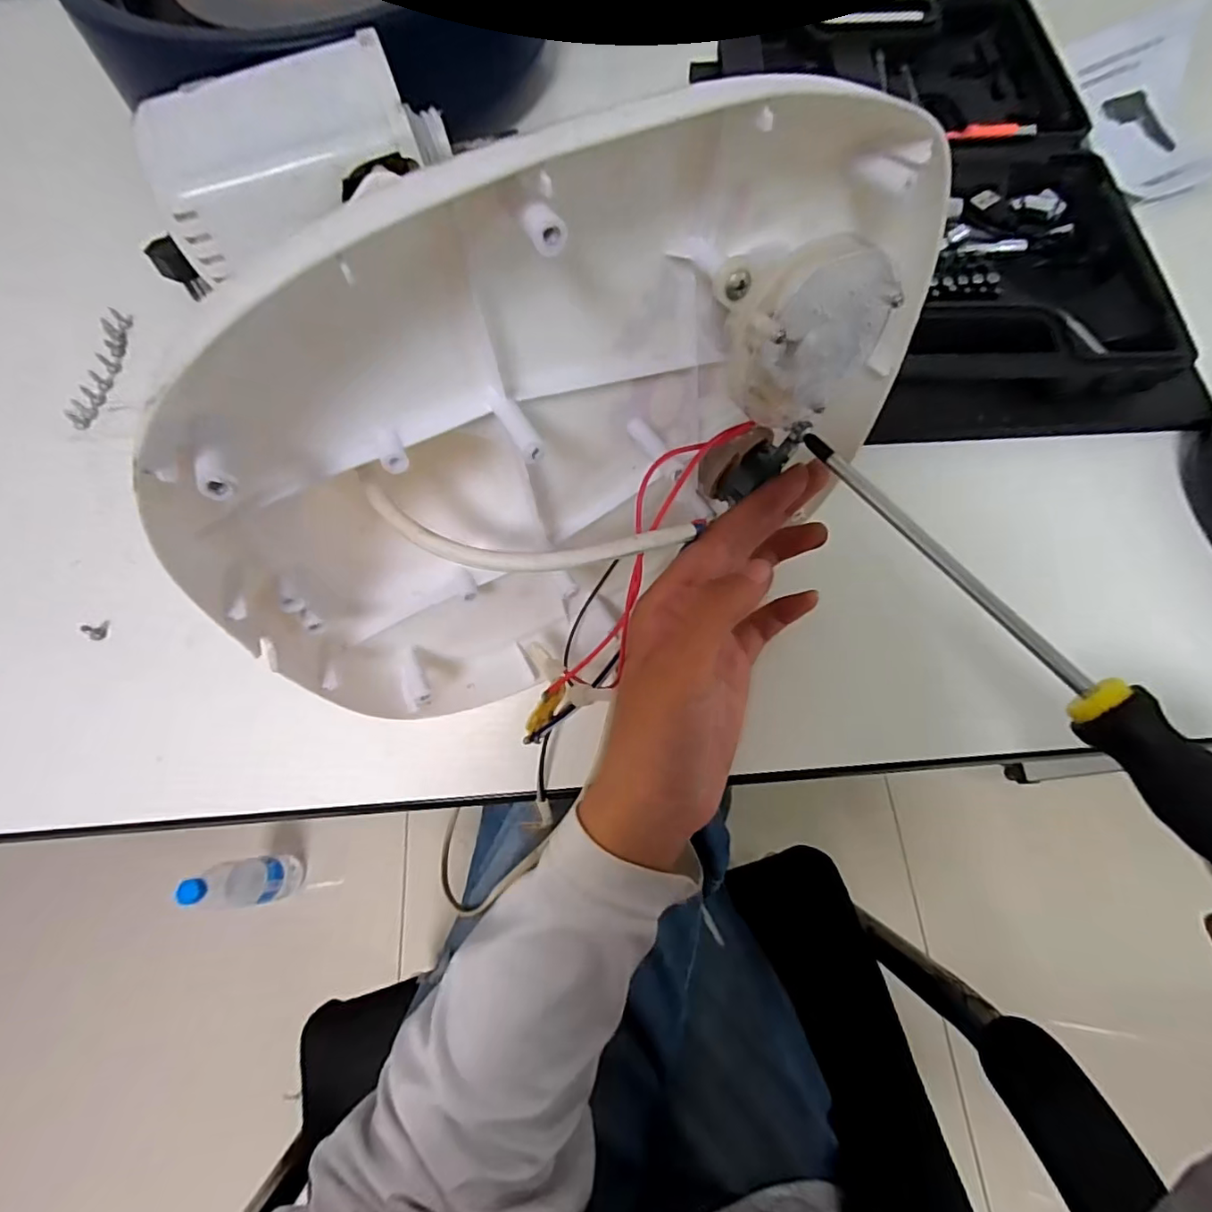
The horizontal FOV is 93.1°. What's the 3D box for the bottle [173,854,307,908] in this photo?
[{"bbox_3d":[-0.518,0.397,0.821,0.060,0.215,0.064,-8,69,-1],"label":"bottle"}]

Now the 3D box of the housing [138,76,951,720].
[{"bbox_3d":[-0.009,-0.049,0.194,0.226,0.187,0.081,-36,72,-11],"label":"housing"}]

